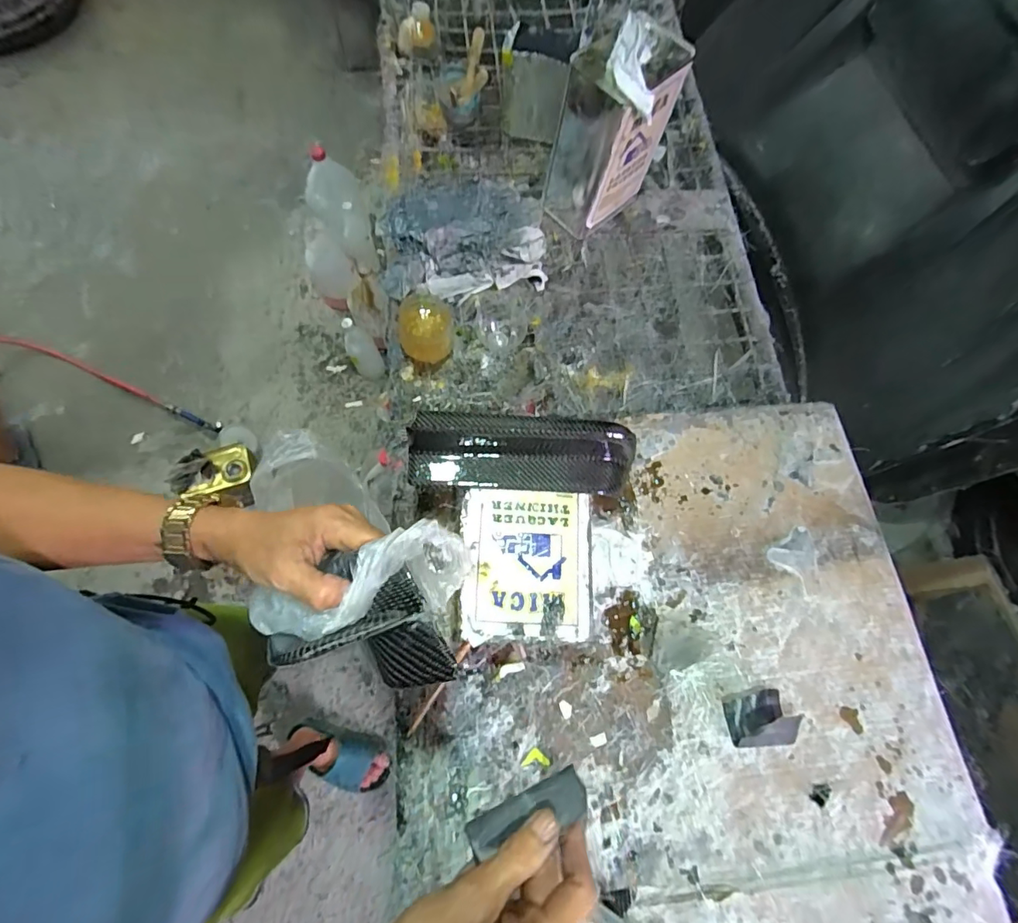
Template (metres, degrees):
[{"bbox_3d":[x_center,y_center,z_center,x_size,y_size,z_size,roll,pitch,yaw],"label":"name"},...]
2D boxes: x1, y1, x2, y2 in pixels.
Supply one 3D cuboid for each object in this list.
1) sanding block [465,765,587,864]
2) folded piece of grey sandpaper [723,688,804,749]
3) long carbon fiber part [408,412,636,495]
[{"bbox_3d":[0.012,0.212,0.304,0.073,0.008,0.024,-15,72,-15],"label":"sanding block"},{"bbox_3d":[0.305,0.312,0.610,0.077,0.031,0.060,-5,71,-5],"label":"folded piece of grey sandpaper"},{"bbox_3d":[0.018,-0.007,0.583,0.263,0.083,0.073,4,70,-1],"label":"long carbon fiber part"}]

